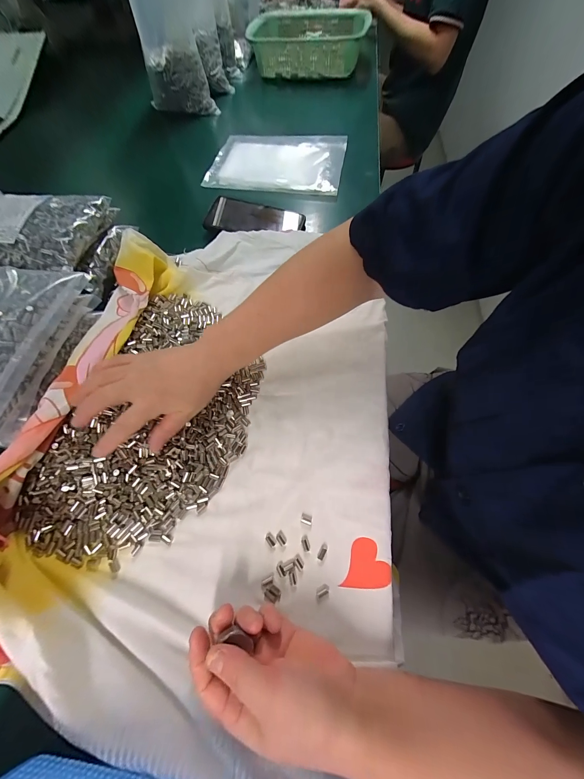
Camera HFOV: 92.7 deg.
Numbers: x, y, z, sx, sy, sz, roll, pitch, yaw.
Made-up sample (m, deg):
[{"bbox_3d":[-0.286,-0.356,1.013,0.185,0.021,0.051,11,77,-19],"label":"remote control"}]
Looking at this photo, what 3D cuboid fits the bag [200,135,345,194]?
[{"bbox_3d":[-0.031,-0.463,0.558,0.267,0.020,0.184,6,65,3],"label":"bag"}]

